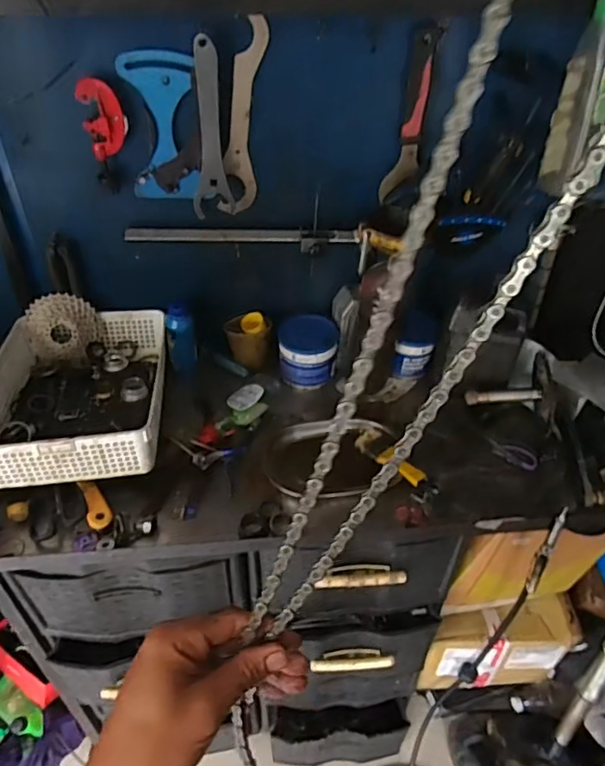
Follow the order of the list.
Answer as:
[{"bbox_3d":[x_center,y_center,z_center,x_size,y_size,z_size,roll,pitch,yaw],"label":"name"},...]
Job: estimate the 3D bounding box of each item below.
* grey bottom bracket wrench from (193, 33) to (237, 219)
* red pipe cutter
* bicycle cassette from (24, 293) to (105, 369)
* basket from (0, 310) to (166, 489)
[{"bbox_3d":[-0.138,-0.352,0.793,0.060,0.241,0.012,-1,43,2],"label":"grey bottom bracket wrench"},{"bbox_3d":[-0.273,-0.344,0.784,0.056,0.148,0.022,-8,42,-11],"label":"red pipe cutter"},{"bbox_3d":[-0.409,-0.089,0.953,0.121,0.124,0.050,2,20,-3],"label":"bicycle cassette"},{"bbox_3d":[-0.345,0.006,0.869,0.244,0.084,0.331,-4,42,-6],"label":"basket"}]

